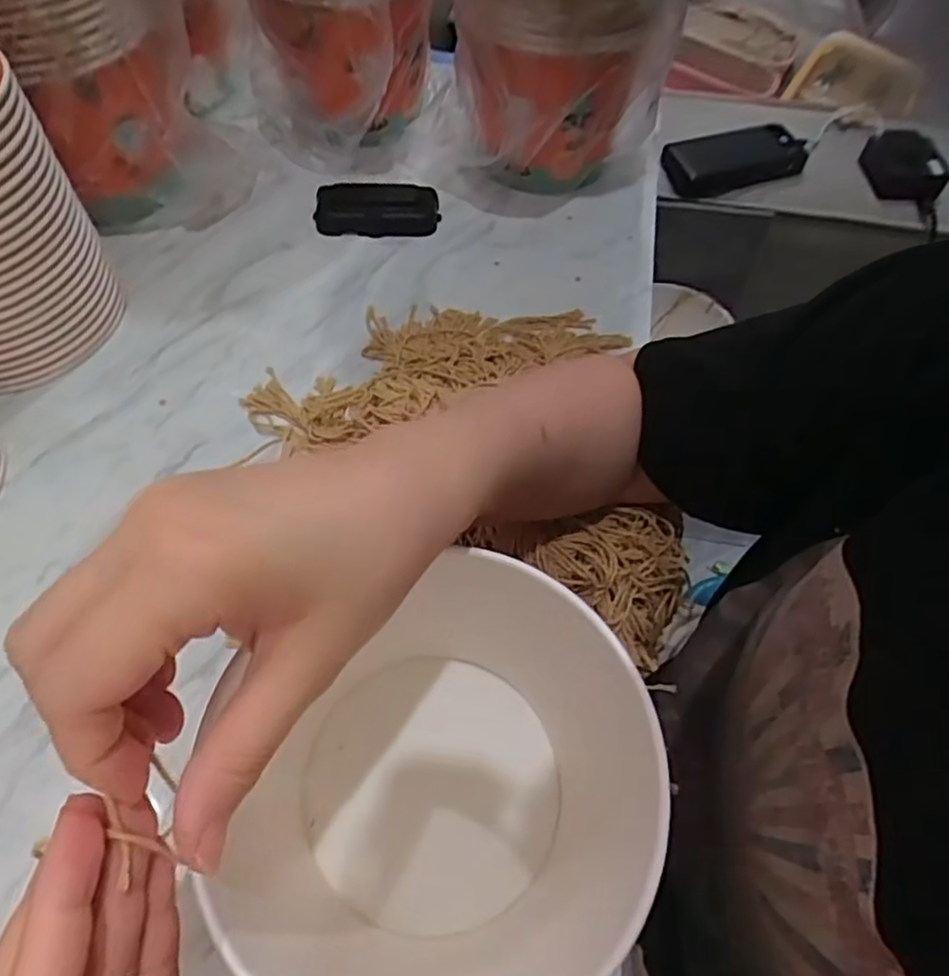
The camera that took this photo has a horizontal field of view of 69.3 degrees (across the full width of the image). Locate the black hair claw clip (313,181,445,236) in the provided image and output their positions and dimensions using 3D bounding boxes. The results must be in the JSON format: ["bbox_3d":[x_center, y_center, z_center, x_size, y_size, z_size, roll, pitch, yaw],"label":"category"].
[{"bbox_3d":[-0.087,-0.250,0.611,0.108,0.028,0.047,1,57,-1],"label":"black hair claw clip"}]

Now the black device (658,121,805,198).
[{"bbox_3d":[0.294,-0.374,0.779,0.174,0.020,0.078,-18,60,-13],"label":"black device"}]

